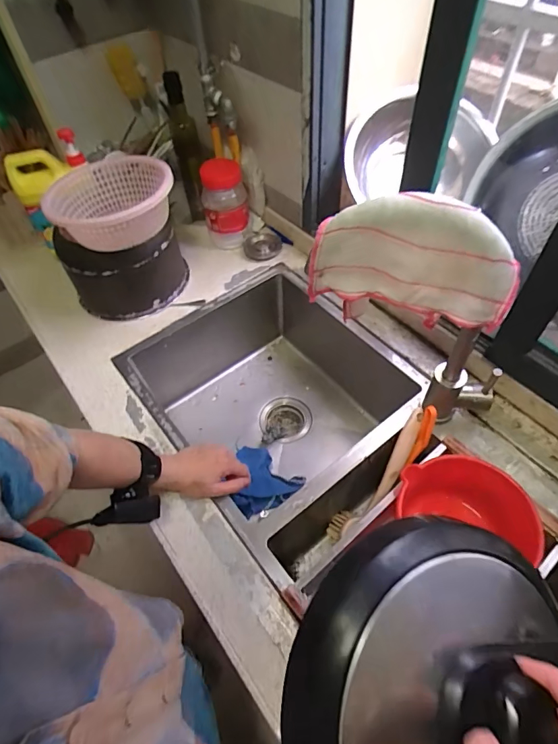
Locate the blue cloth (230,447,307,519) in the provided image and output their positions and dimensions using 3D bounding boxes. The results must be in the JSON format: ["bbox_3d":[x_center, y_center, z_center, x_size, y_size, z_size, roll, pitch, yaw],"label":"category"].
[{"bbox_3d":[-0.042,0.201,0.814,0.121,0.041,0.130,-38,60,-22],"label":"blue cloth"}]

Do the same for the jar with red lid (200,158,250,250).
[{"bbox_3d":[-0.113,-0.354,0.897,0.088,0.178,0.082,-2,53,2],"label":"jar with red lid"}]

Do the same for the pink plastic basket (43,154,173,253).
[{"bbox_3d":[-0.275,-0.281,0.721,0.195,0.092,0.213,-17,54,-9],"label":"pink plastic basket"}]

